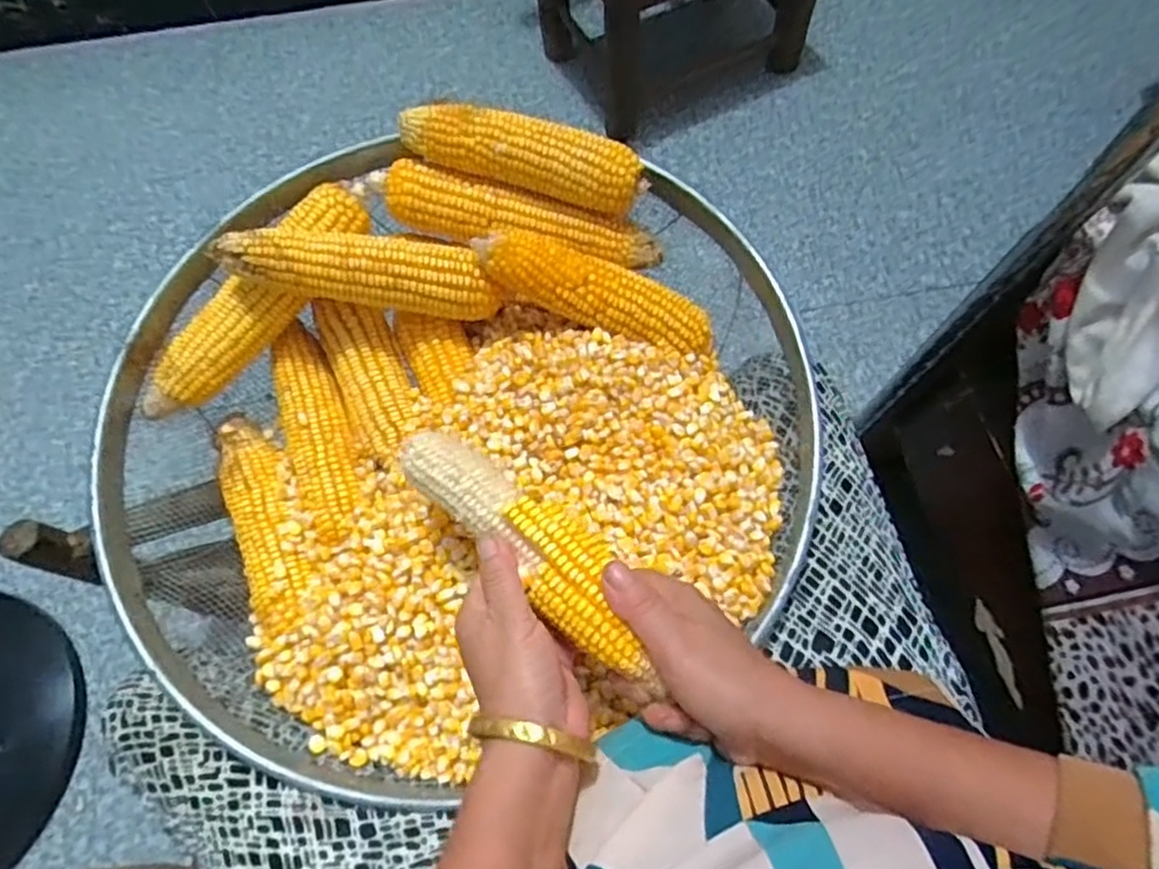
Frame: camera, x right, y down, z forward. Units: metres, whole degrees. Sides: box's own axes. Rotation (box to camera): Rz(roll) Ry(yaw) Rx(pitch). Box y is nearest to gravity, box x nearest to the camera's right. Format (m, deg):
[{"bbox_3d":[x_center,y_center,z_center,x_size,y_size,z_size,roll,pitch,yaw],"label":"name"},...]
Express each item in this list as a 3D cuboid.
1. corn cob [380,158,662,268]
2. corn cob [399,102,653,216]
[{"bbox_3d":[-0.054,-0.178,0.559,0.242,0.041,0.045,13,68,6],"label":"corn cob"},{"bbox_3d":[-0.045,-0.225,0.538,0.196,0.039,0.045,15,68,7],"label":"corn cob"}]

